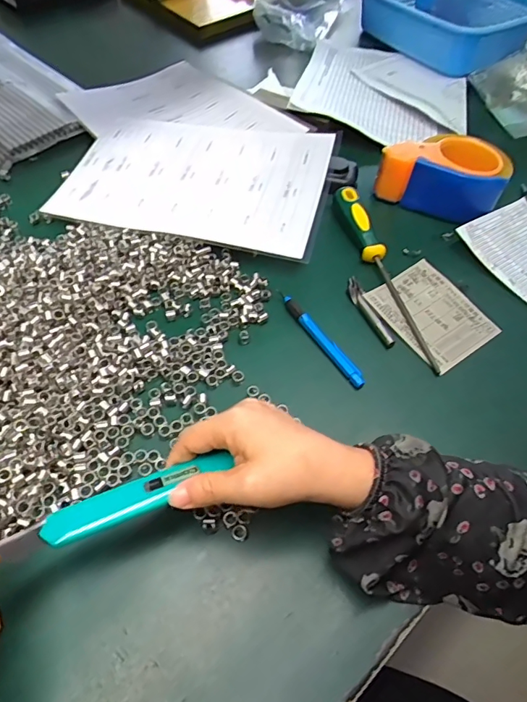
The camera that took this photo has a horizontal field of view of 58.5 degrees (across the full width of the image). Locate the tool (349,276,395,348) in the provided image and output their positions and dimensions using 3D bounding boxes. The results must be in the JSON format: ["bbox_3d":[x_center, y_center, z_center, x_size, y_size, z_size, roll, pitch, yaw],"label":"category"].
[{"bbox_3d":[0.103,-0.041,0.461,0.013,0.007,0.089,-15,58,-12],"label":"tool"}]

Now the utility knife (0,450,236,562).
[{"bbox_3d":[-0.088,0.095,0.293,0.141,0.012,0.025,-20,58,-18],"label":"utility knife"}]

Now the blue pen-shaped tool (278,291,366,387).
[{"bbox_3d":[0.053,-0.016,0.436,0.014,0.007,0.123,-26,61,-18],"label":"blue pen-shaped tool"}]

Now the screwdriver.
[{"bbox_3d":[0.123,-0.086,0.478,0.024,0.024,0.237,-13,58,-11],"label":"screwdriver"}]

